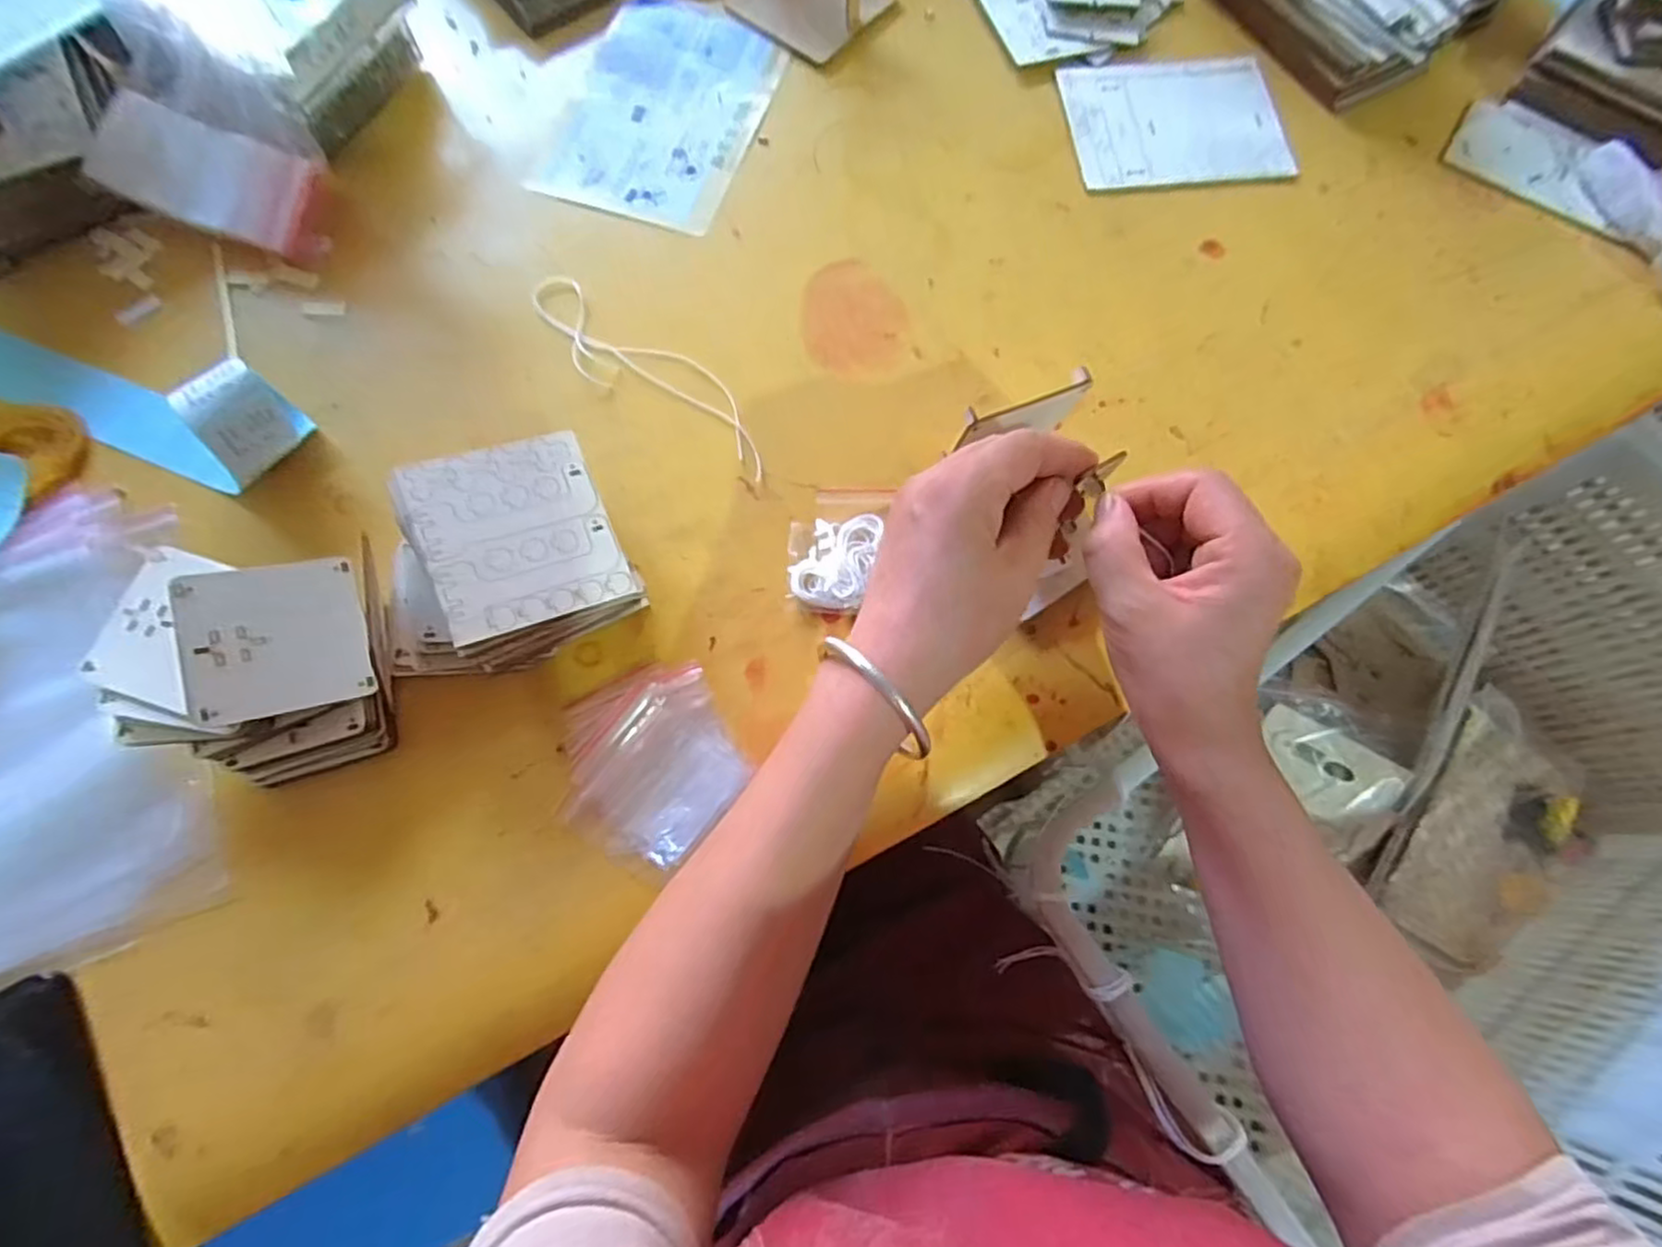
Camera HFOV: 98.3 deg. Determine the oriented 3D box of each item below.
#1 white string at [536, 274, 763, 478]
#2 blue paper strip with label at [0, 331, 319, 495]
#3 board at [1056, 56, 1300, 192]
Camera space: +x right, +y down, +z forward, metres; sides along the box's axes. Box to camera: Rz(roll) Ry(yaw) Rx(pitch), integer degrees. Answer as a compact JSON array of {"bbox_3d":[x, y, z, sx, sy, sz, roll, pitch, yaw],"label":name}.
[{"bbox_3d":[-0.114,-0.158,0.449,0.196,0.009,0.049,35,76,9],"label":"white string"},{"bbox_3d":[-0.449,-0.147,0.422,0.278,0.056,0.061,18,74,5],"label":"blue paper strip with label"},{"bbox_3d":[0.251,-0.370,0.527,0.154,0.004,0.119,-6,73,-3],"label":"board"}]

